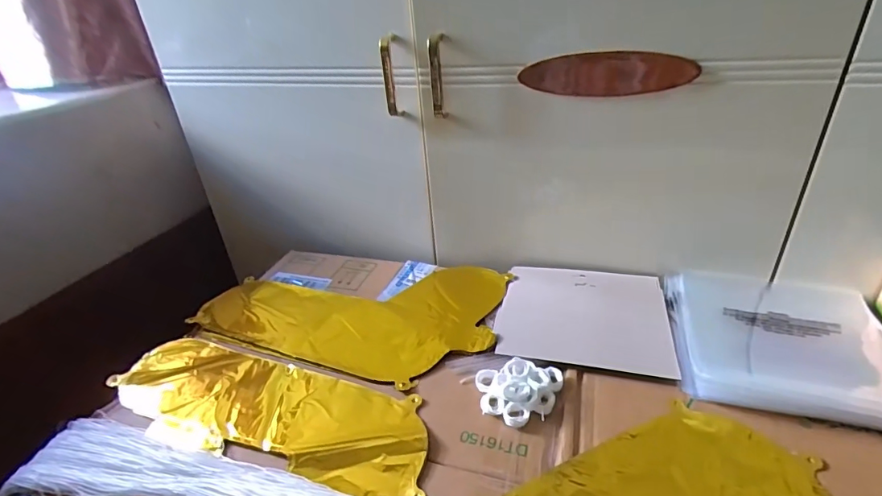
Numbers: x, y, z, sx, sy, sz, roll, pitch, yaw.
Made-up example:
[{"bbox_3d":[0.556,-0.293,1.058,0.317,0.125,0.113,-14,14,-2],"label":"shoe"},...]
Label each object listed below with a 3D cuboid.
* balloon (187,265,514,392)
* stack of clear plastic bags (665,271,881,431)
[{"bbox_3d":[-0.118,0.073,0.638,0.392,0.013,0.234,10,34,23],"label":"balloon"},{"bbox_3d":[0.379,0.095,0.516,0.222,0.014,0.220,6,33,18],"label":"stack of clear plastic bags"}]

